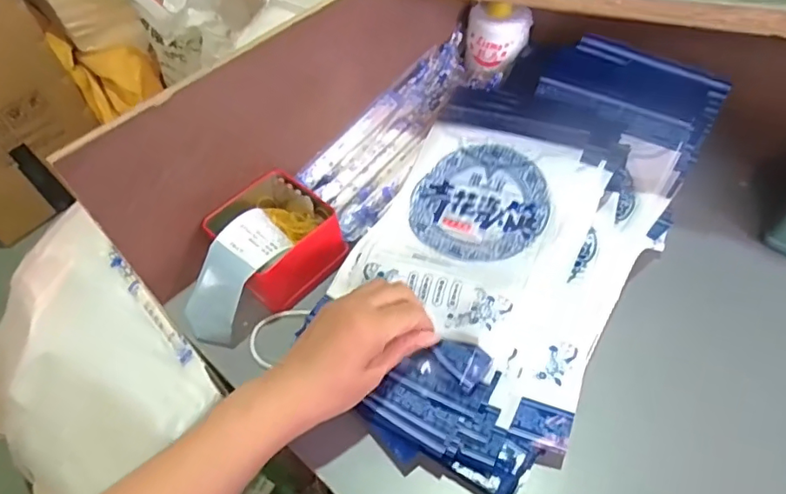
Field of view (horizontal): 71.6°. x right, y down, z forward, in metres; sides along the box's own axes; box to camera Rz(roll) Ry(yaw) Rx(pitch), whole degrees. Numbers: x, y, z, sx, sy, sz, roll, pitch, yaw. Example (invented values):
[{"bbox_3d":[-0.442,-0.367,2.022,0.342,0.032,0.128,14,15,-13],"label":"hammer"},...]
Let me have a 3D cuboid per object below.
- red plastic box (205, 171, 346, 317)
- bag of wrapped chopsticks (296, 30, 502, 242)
[{"bbox_3d":[-0.108,-0.008,0.505,0.105,0.053,0.104,-38,58,-22],"label":"red plastic box"},{"bbox_3d":[0.016,-0.125,0.576,0.096,0.025,0.252,39,72,18],"label":"bag of wrapped chopsticks"}]

